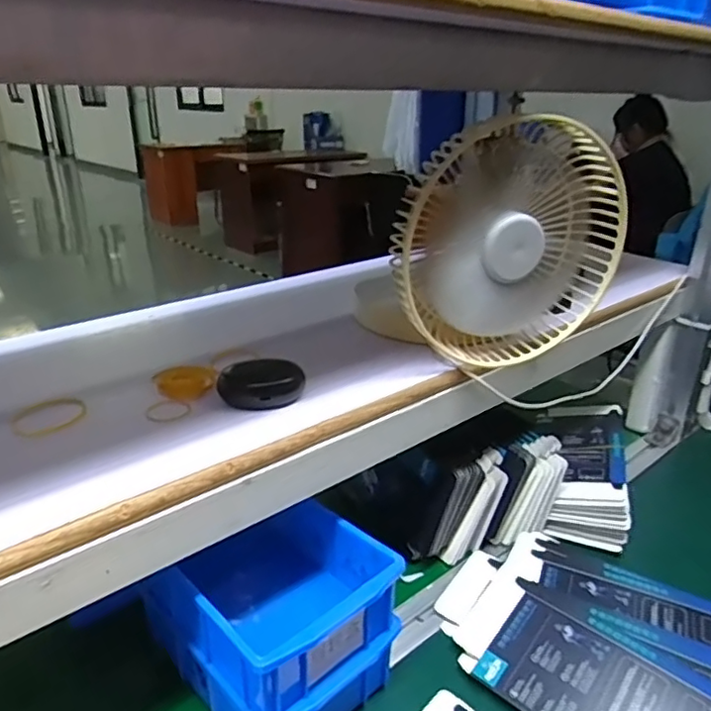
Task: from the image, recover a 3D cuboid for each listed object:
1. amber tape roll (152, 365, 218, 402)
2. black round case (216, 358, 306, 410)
[{"bbox_3d":[-0.134,0.021,0.478,0.048,0.011,0.042,-10,26,-23],"label":"amber tape roll"},{"bbox_3d":[-0.070,0.021,0.448,0.062,0.021,0.049,-4,24,-10],"label":"black round case"}]

